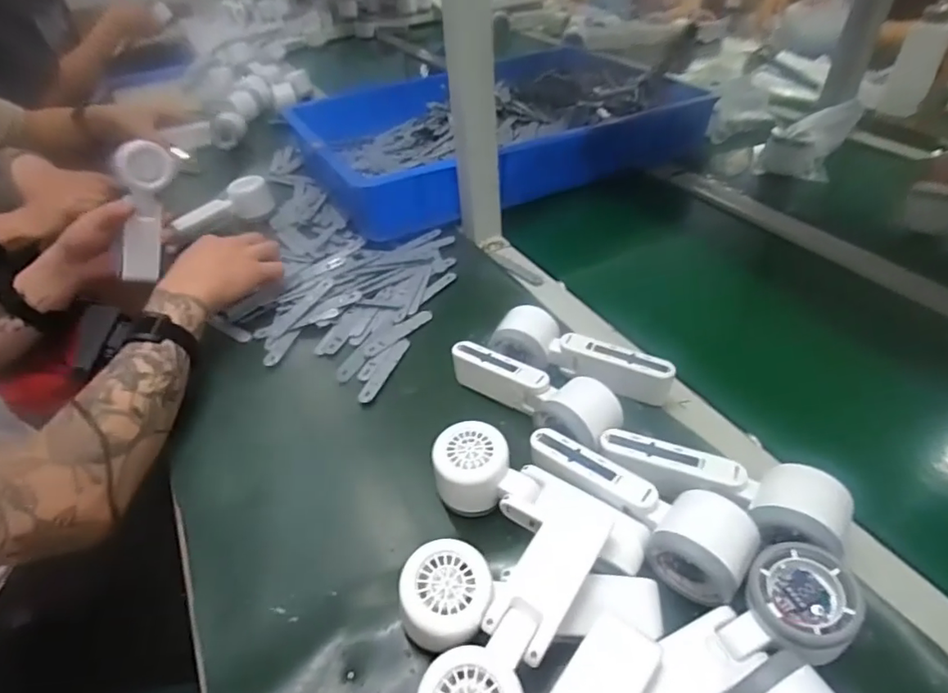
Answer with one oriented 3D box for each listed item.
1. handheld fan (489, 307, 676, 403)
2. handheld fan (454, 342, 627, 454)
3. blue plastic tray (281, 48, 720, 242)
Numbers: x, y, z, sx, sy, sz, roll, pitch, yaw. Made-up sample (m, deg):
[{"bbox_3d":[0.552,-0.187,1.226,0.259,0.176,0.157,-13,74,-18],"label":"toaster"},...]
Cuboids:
[{"bbox_3d":[0.098,0.016,0.513,0.164,0.055,0.056,18,43,27],"label":"handheld fan"},{"bbox_3d":[0.047,0.046,0.491,0.166,0.049,0.055,22,45,31],"label":"handheld fan"},{"bbox_3d":[0.052,-0.346,0.888,0.593,0.092,0.342,-22,40,-20],"label":"blue plastic tray"}]

